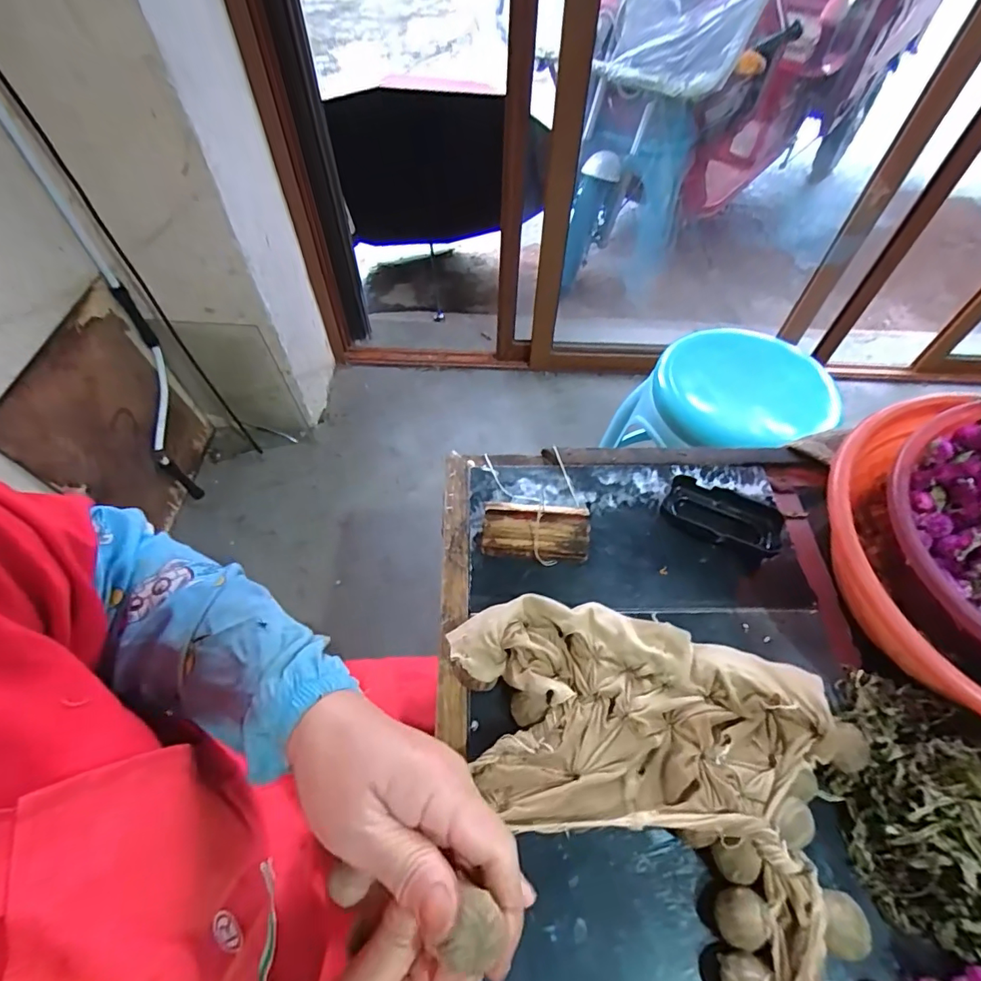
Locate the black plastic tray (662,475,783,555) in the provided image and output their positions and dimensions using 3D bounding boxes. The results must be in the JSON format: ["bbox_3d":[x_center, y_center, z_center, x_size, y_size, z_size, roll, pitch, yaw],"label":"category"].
[{"bbox_3d":[0.224,0.028,0.483,0.105,0.029,0.056,23,58,14],"label":"black plastic tray"}]

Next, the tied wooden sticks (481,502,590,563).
[{"bbox_3d":[0.042,0.036,0.455,0.096,0.039,0.044,6,56,3],"label":"tied wooden sticks"}]

